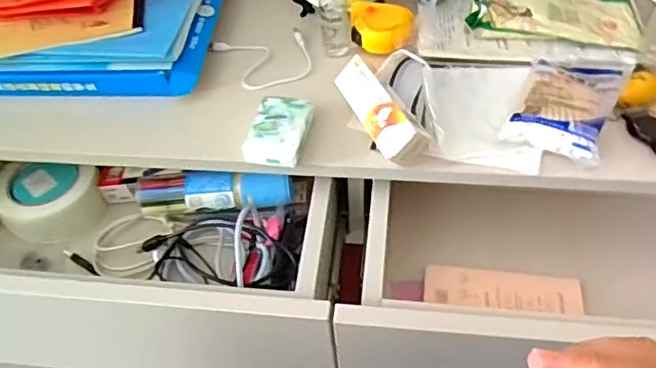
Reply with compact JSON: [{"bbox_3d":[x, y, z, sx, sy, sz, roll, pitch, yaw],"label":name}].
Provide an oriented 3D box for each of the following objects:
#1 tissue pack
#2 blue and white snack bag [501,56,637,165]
[{"bbox_3d":[-0.050,-0.054,0.610,0.058,0.031,0.077,11,51,13],"label":"tissue pack"},{"bbox_3d":[0.252,-0.089,0.609,0.090,0.031,0.165,22,54,21],"label":"blue and white snack bag"}]

